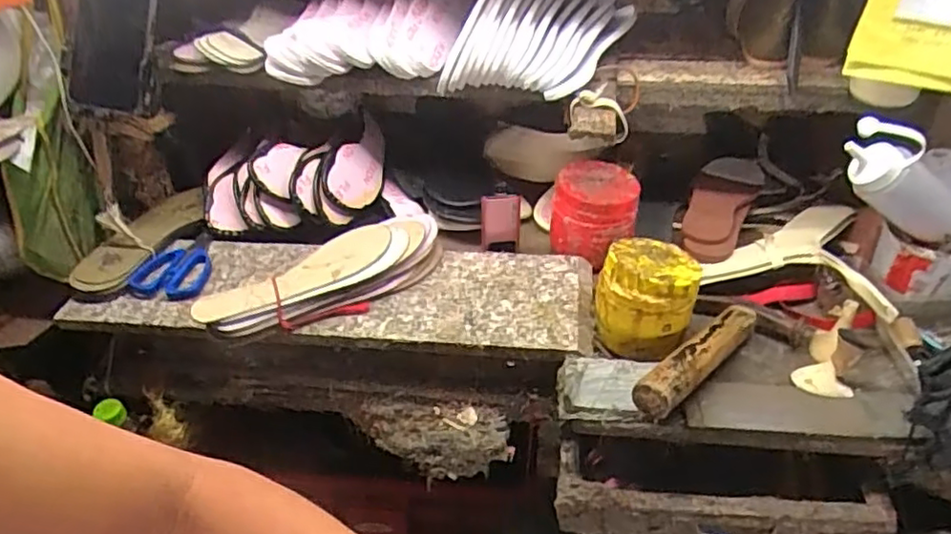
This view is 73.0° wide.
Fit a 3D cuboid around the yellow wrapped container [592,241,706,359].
[{"bbox_3d":[0.173,0.029,0.660,0.094,0.096,0.094,12,38,17],"label":"yellow wrapped container"}]

